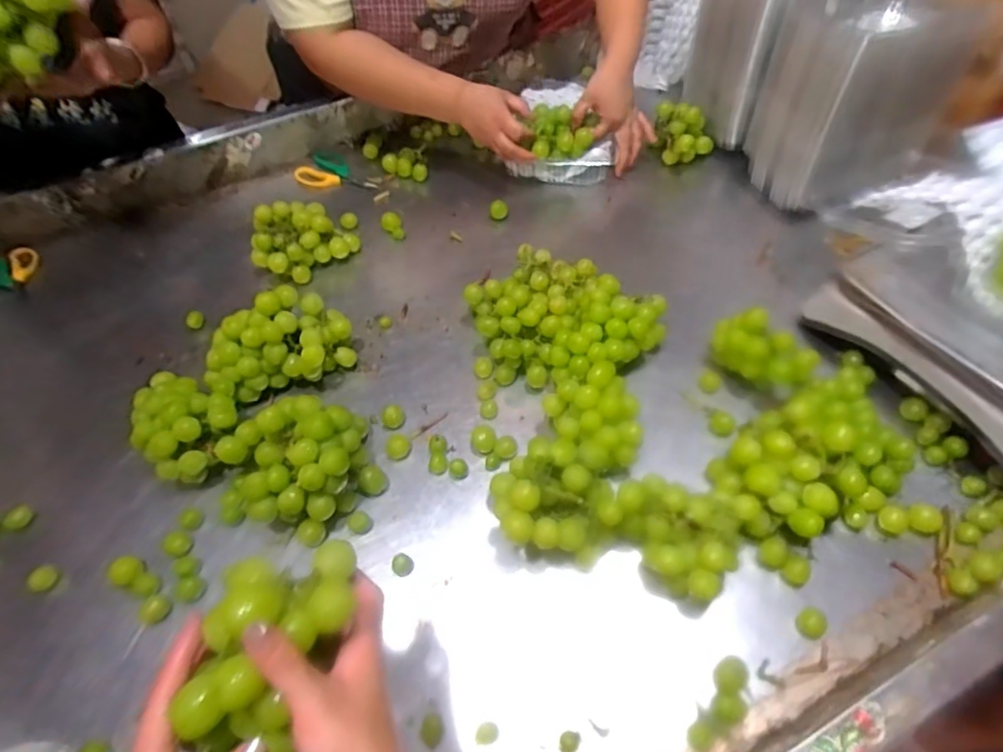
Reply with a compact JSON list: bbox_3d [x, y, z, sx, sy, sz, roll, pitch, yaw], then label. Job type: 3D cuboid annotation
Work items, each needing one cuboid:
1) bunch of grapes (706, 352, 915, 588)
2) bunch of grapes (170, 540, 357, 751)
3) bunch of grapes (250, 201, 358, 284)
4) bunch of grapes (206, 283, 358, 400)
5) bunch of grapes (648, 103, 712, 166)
[{"bbox_3d":[0.313,0.086,0.553,0.236,0.088,0.138,-29,59,-17],"label":"bunch of grapes"},{"bbox_3d":[-0.138,0.183,0.303,0.065,0.075,0.175,3,73,4],"label":"bunch of grapes"},{"bbox_3d":[-0.292,-0.210,0.827,0.155,0.064,0.111,-23,57,-14],"label":"bunch of grapes"},{"bbox_3d":[-0.270,-0.032,0.685,0.117,0.082,0.175,37,64,24],"label":"bunch of grapes"},{"bbox_3d":[0.297,-0.394,0.910,0.097,0.084,0.051,25,59,18],"label":"bunch of grapes"}]

